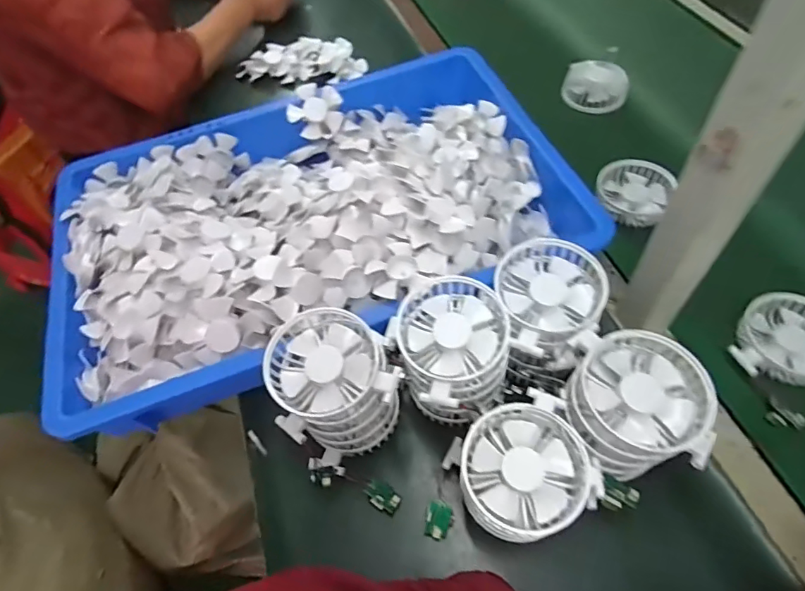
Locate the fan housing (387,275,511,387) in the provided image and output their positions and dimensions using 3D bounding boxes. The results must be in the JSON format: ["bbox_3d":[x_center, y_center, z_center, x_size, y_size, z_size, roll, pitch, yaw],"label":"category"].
[{"bbox_3d":[0.038,0.028,0.407,0.087,0.032,0.098,-39,62,-20],"label":"fan housing"}]

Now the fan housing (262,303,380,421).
[{"bbox_3d":[-0.064,0.056,0.407,0.087,0.047,0.084,-2,56,3],"label":"fan housing"}]

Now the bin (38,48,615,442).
[{"bbox_3d":[-0.112,-0.109,0.572,0.557,0.081,0.376,-19,57,-9],"label":"bin"}]

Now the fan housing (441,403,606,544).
[{"bbox_3d":[0.091,0.133,0.371,0.093,0.039,0.091,-2,56,3],"label":"fan housing"}]

